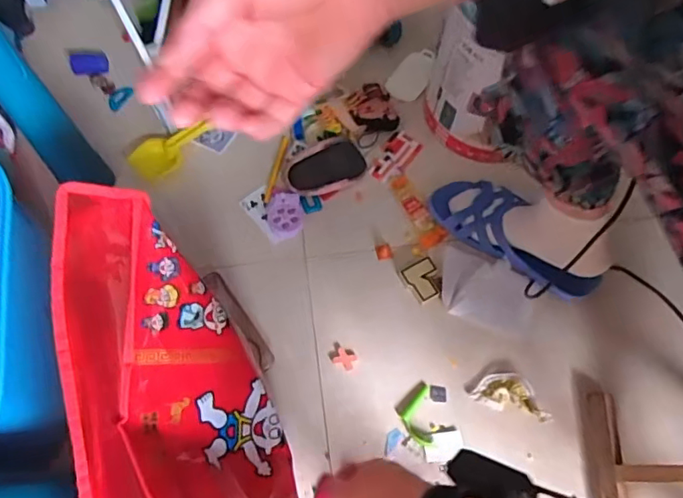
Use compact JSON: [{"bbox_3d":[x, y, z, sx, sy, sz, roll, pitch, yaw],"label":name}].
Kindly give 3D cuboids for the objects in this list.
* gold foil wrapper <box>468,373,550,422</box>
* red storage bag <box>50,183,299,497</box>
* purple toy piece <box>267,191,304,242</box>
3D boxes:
[{"bbox_3d":[0.226,0.189,0.690,0.095,0.024,0.050,21,67,7],"label":"gold foil wrapper"},{"bbox_3d":[-0.147,0.174,0.502,0.155,0.190,0.443,-13,68,-8],"label":"red storage bag"},{"bbox_3d":[-0.085,-0.049,0.790,0.052,0.022,0.069,-12,67,-8],"label":"purple toy piece"}]

